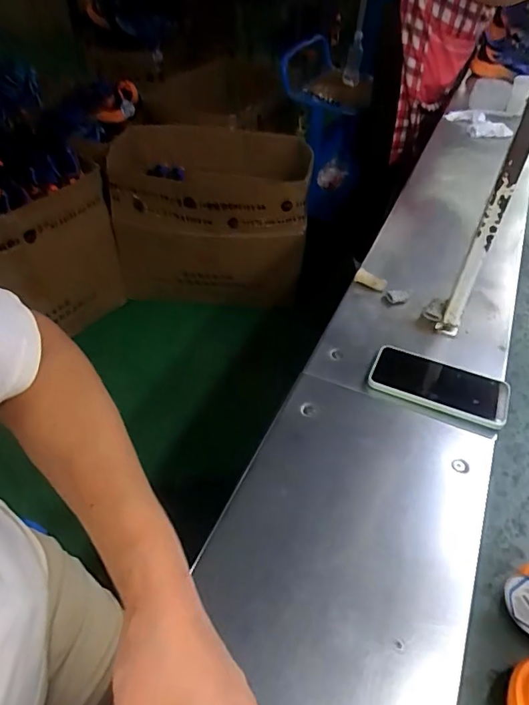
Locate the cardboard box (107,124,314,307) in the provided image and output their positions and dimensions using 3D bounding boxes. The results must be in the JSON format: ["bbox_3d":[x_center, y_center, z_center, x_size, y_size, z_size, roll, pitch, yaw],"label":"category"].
[{"bbox_3d":[-0.174,-0.457,1.698,0.619,0.480,0.399,7,45,2],"label":"cardboard box"}]

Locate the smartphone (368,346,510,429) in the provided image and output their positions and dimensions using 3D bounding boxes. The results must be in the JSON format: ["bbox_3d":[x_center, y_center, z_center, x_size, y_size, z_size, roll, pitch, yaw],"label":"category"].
[{"bbox_3d":[0.216,0.039,0.611,0.161,0.013,0.082,19,47,14],"label":"smartphone"}]

